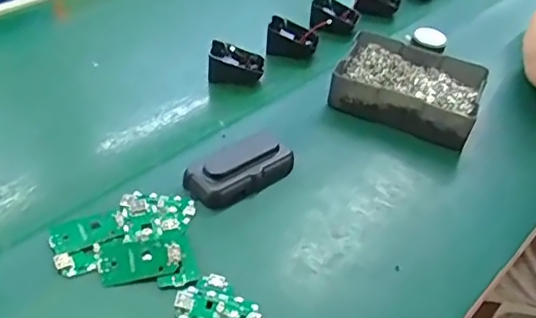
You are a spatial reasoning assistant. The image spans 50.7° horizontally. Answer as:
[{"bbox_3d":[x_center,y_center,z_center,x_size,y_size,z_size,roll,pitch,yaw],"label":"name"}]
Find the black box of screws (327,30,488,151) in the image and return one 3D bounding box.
[{"bbox_3d":[0.162,-0.081,0.656,0.158,0.049,0.119,17,43,15],"label":"black box of screws"}]

